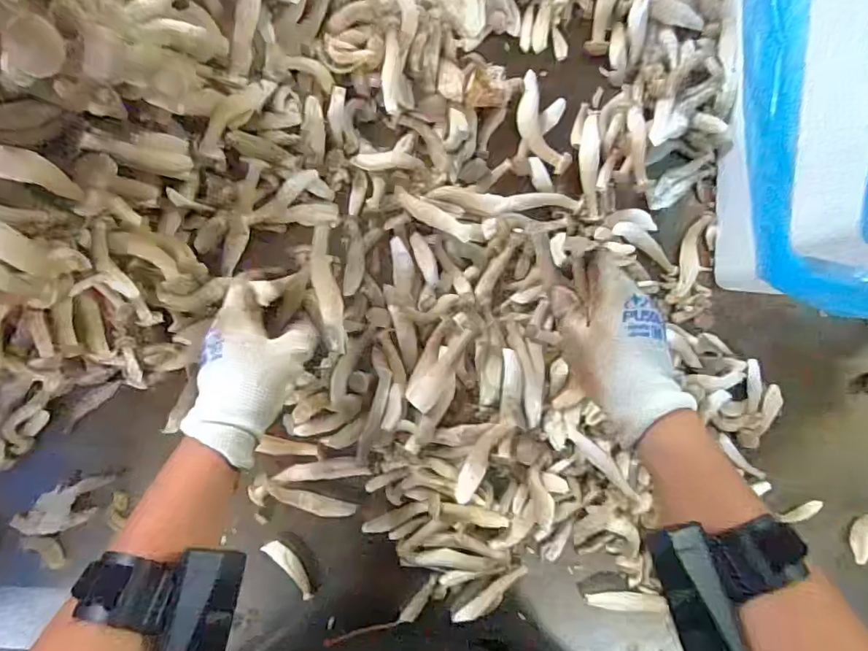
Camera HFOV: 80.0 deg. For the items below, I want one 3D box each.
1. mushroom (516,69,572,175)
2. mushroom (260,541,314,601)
[{"bbox_3d":[0.106,-0.202,0.527,0.035,0.016,0.102,-27,91,-8],"label":"mushroom"},{"bbox_3d":[-0.134,0.228,0.487,0.018,0.012,0.065,-40,92,-7],"label":"mushroom"}]

